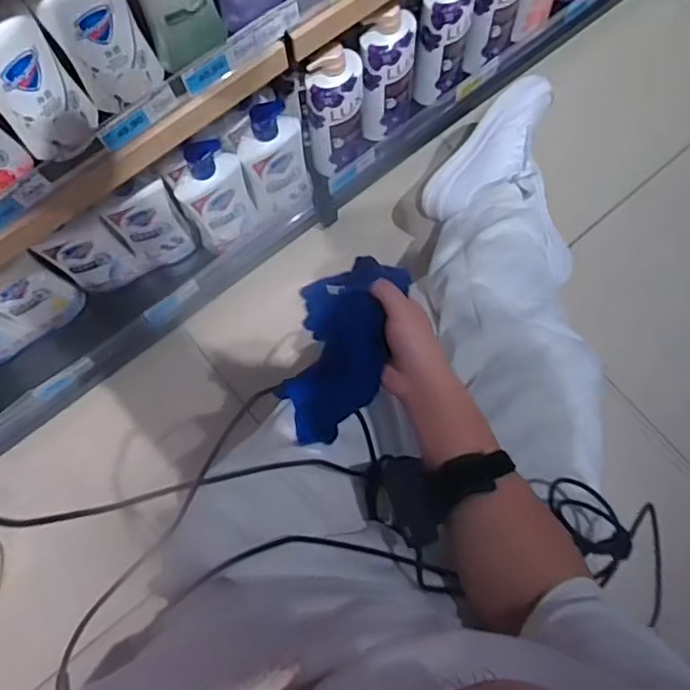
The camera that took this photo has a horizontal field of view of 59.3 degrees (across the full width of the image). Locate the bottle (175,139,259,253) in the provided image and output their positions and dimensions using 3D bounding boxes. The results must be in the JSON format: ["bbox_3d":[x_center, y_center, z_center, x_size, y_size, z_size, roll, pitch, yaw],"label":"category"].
[{"bbox_3d":[-0.198,-0.229,0.937,0.103,0.207,0.057,-32,76,-7],"label":"bottle"}]

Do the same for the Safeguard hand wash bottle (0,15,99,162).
[{"bbox_3d":[-0.320,-0.266,0.604,0.083,0.195,0.046,-37,77,-8],"label":"Safeguard hand wash bottle"}]

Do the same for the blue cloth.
[{"bbox_3d":[-0.009,0.007,0.599,0.094,0.062,0.191,20,107,7],"label":"blue cloth"}]

